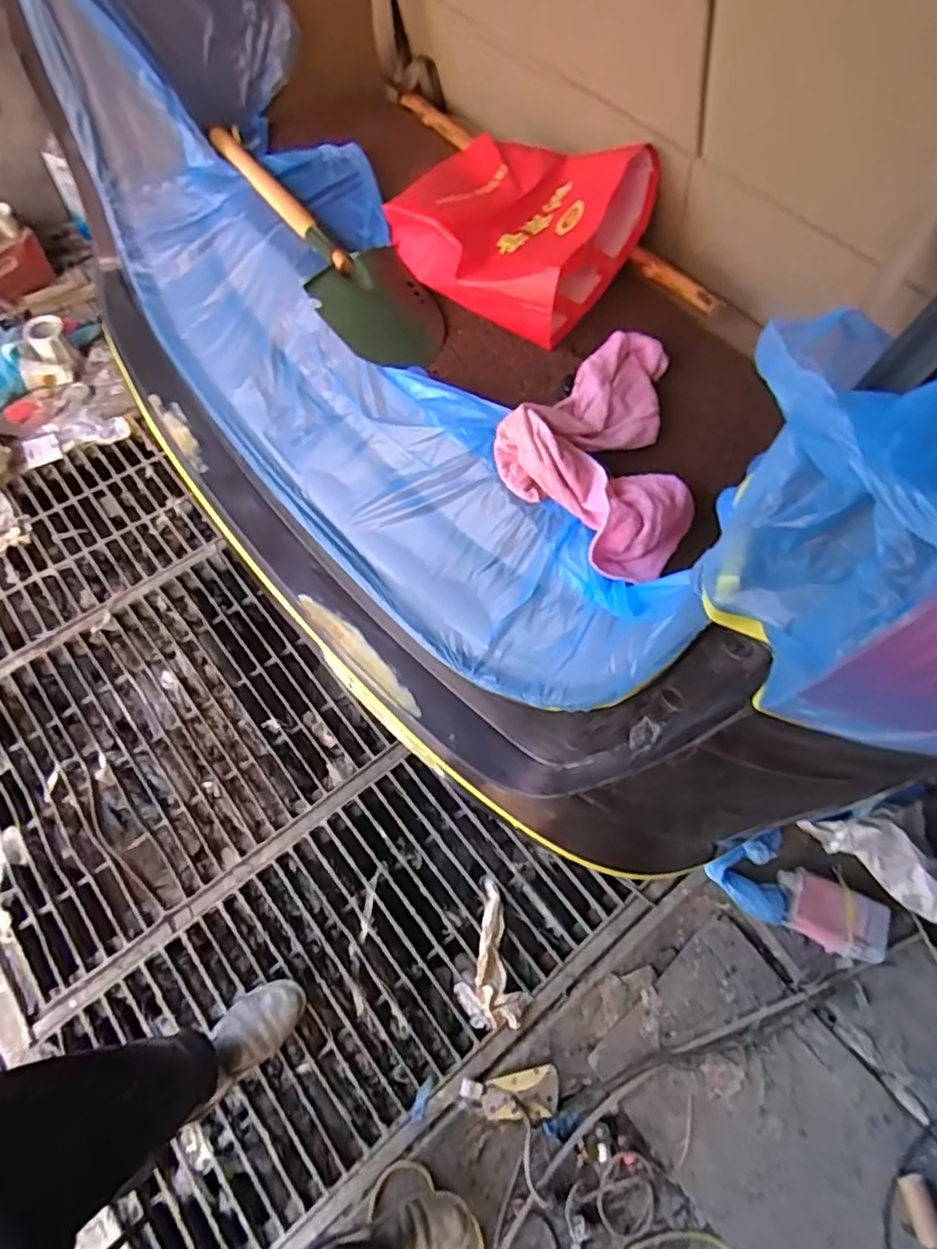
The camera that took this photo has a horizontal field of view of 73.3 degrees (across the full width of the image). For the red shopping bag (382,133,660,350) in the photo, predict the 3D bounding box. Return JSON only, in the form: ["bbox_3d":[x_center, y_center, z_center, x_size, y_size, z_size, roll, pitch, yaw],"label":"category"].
[{"bbox_3d":[0.072,-0.623,0.966,0.322,0.135,0.326,36,69,15],"label":"red shopping bag"}]

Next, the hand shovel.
[{"bbox_3d":[-0.243,-0.633,1.035,0.149,0.039,0.683,-31,69,-14],"label":"hand shovel"}]

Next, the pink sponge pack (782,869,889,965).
[{"bbox_3d":[0.746,0.593,1.274,0.205,0.039,0.124,22,66,9],"label":"pink sponge pack"}]

